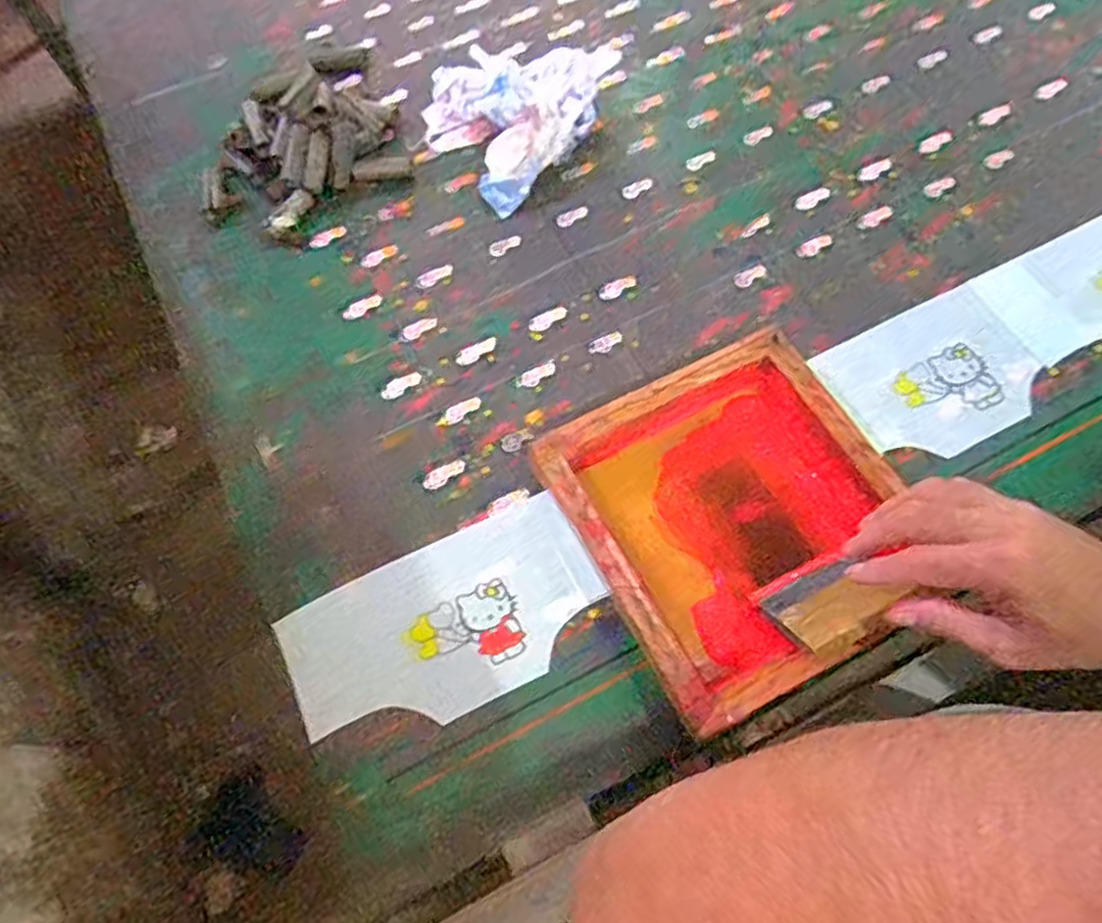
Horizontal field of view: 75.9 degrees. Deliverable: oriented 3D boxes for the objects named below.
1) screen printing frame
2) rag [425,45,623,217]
[{"bbox_3d":[0.148,0.040,0.563,0.231,0.054,0.252,-29,67,-10],"label":"screen printing frame"},{"bbox_3d":[-0.050,-0.384,0.759,0.190,0.051,0.213,34,71,17],"label":"rag"}]

